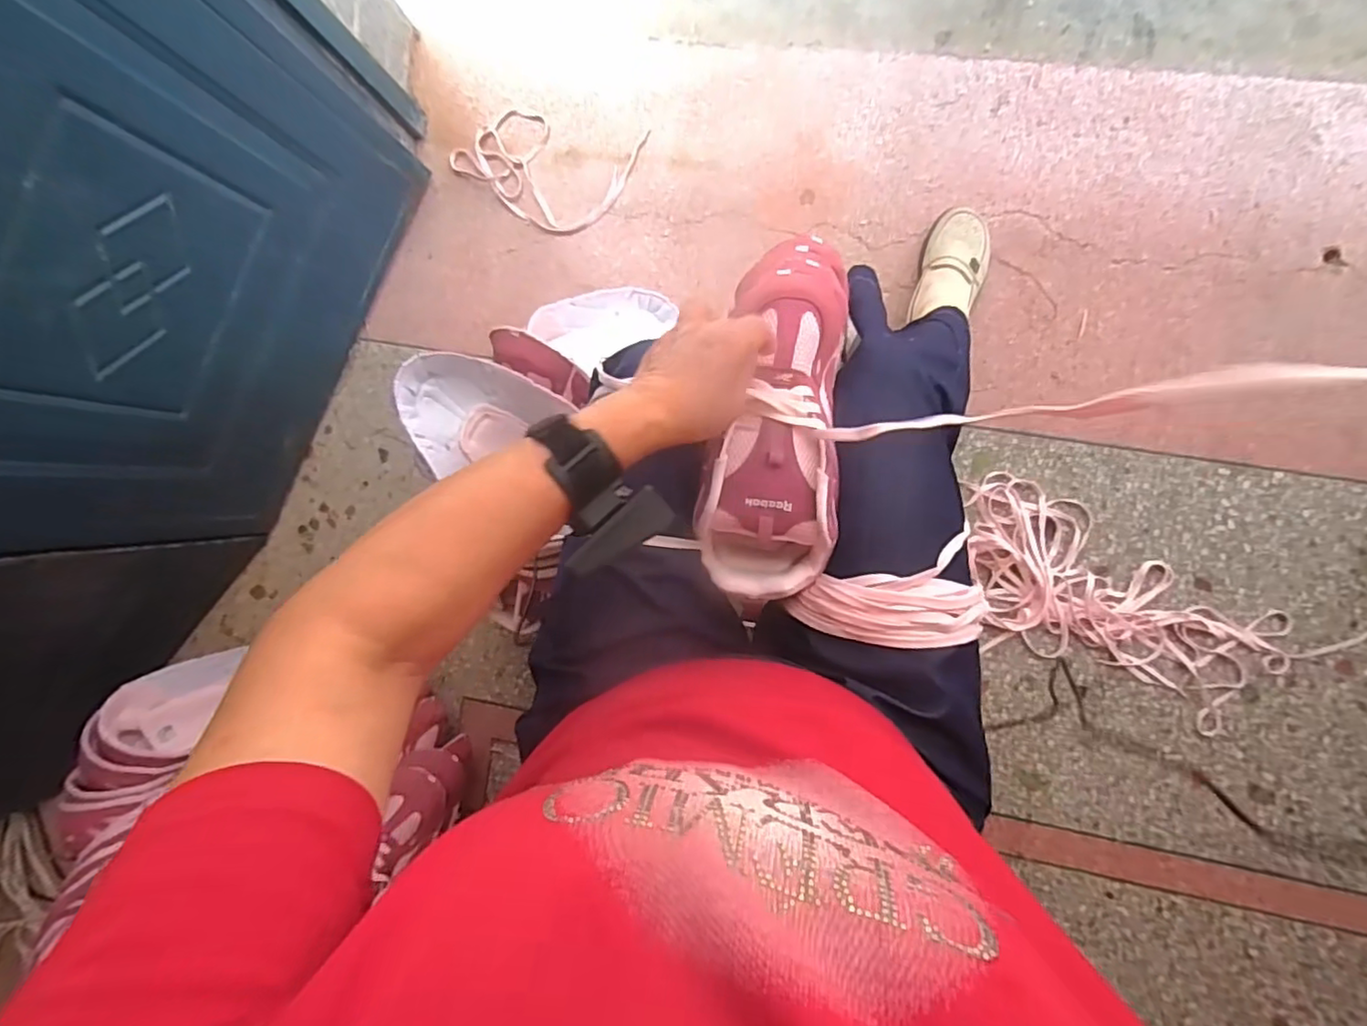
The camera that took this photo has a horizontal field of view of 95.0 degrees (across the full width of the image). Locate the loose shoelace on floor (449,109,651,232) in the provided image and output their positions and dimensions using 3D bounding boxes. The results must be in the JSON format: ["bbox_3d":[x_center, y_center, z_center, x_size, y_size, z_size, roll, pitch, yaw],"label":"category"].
[{"bbox_3d":[-0.214,-0.517,0.940,0.278,0.014,0.166,18,94,7],"label":"loose shoelace on floor"}]

